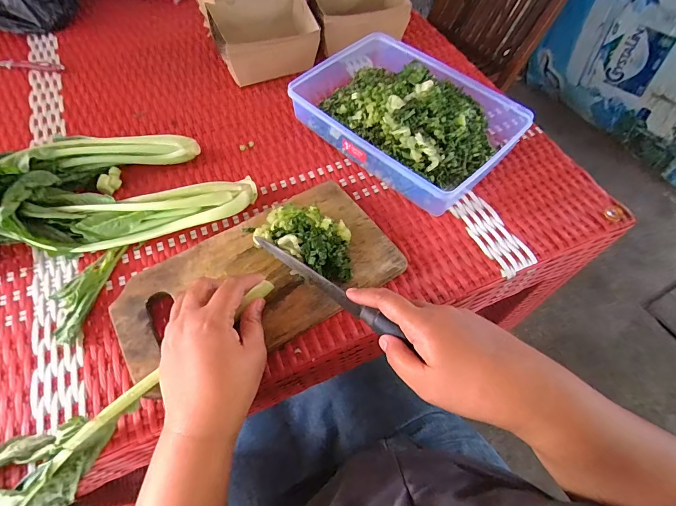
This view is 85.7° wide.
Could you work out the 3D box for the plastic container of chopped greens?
[{"bbox_3d":[0.085,-0.203,0.491,0.211,0.073,0.301,-41,67,-21],"label":"plastic container of chopped greens"}]

